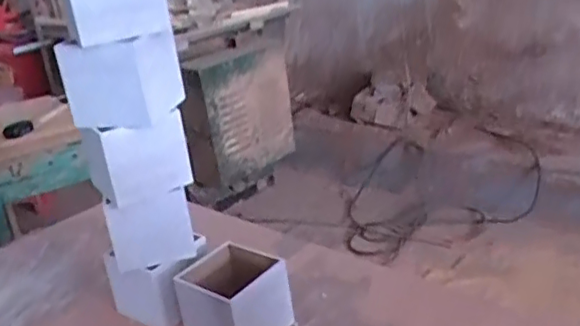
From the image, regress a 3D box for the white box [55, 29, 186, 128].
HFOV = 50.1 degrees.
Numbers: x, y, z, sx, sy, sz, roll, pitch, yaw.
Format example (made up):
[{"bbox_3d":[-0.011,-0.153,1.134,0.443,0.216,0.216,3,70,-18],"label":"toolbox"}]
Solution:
[{"bbox_3d":[-0.222,-0.115,0.828,0.124,0.105,0.110,-2,23,13],"label":"white box"}]

